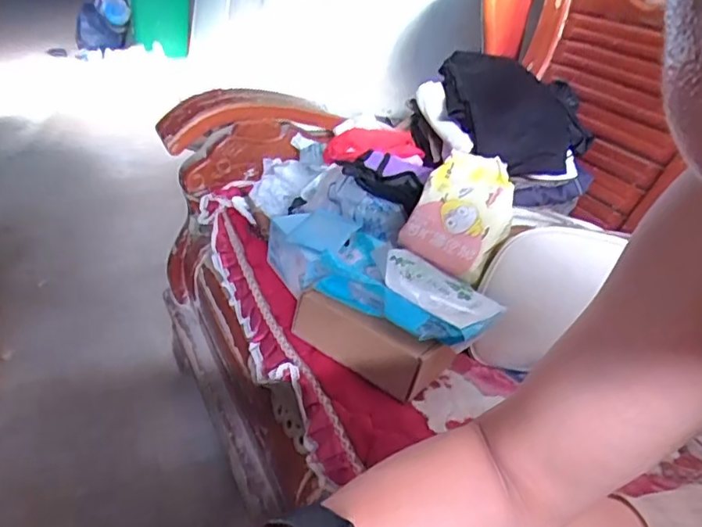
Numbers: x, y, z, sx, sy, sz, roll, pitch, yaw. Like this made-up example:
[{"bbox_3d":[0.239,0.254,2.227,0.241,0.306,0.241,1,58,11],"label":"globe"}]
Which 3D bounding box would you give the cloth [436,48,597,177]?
[{"bbox_3d":[0.274,-0.263,1.000,0.219,0.109,0.356,5,29,-4],"label":"cloth"}]

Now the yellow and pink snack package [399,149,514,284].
[{"bbox_3d":[0.152,-0.071,0.797,0.120,0.160,0.043,23,-12,24],"label":"yellow and pink snack package"}]

